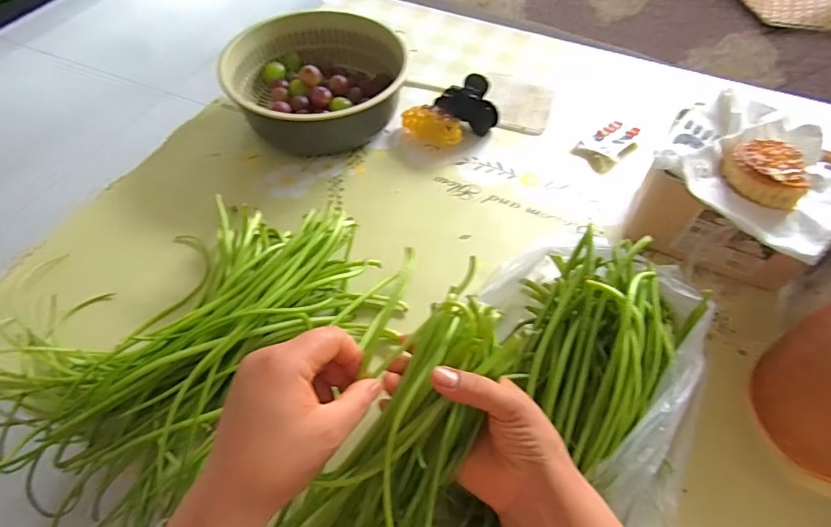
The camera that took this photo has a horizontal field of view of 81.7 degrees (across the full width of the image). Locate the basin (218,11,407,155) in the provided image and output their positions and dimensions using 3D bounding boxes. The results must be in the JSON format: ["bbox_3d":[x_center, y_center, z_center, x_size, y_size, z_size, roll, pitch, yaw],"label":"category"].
[{"bbox_3d":[-0.123,-0.232,0.606,0.208,0.078,0.180,-6,55,-4],"label":"basin"}]

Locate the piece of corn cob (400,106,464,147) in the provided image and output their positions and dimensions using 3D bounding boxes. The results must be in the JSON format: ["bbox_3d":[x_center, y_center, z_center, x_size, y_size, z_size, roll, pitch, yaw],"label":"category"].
[{"bbox_3d":[0.022,-0.170,0.599,0.081,0.027,0.038,31,60,20],"label":"piece of corn cob"}]

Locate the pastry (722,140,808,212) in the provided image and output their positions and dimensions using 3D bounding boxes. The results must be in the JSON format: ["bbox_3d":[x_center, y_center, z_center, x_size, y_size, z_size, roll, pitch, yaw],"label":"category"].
[{"bbox_3d":[0.305,-0.081,0.414,0.065,0.026,0.064,0,54,0],"label":"pastry"}]

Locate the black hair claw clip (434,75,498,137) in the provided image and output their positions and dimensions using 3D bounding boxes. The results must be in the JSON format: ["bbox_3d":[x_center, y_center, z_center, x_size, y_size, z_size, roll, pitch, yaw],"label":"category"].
[{"bbox_3d":[0.066,-0.198,0.604,0.080,0.054,0.050,15,56,10],"label":"black hair claw clip"}]

